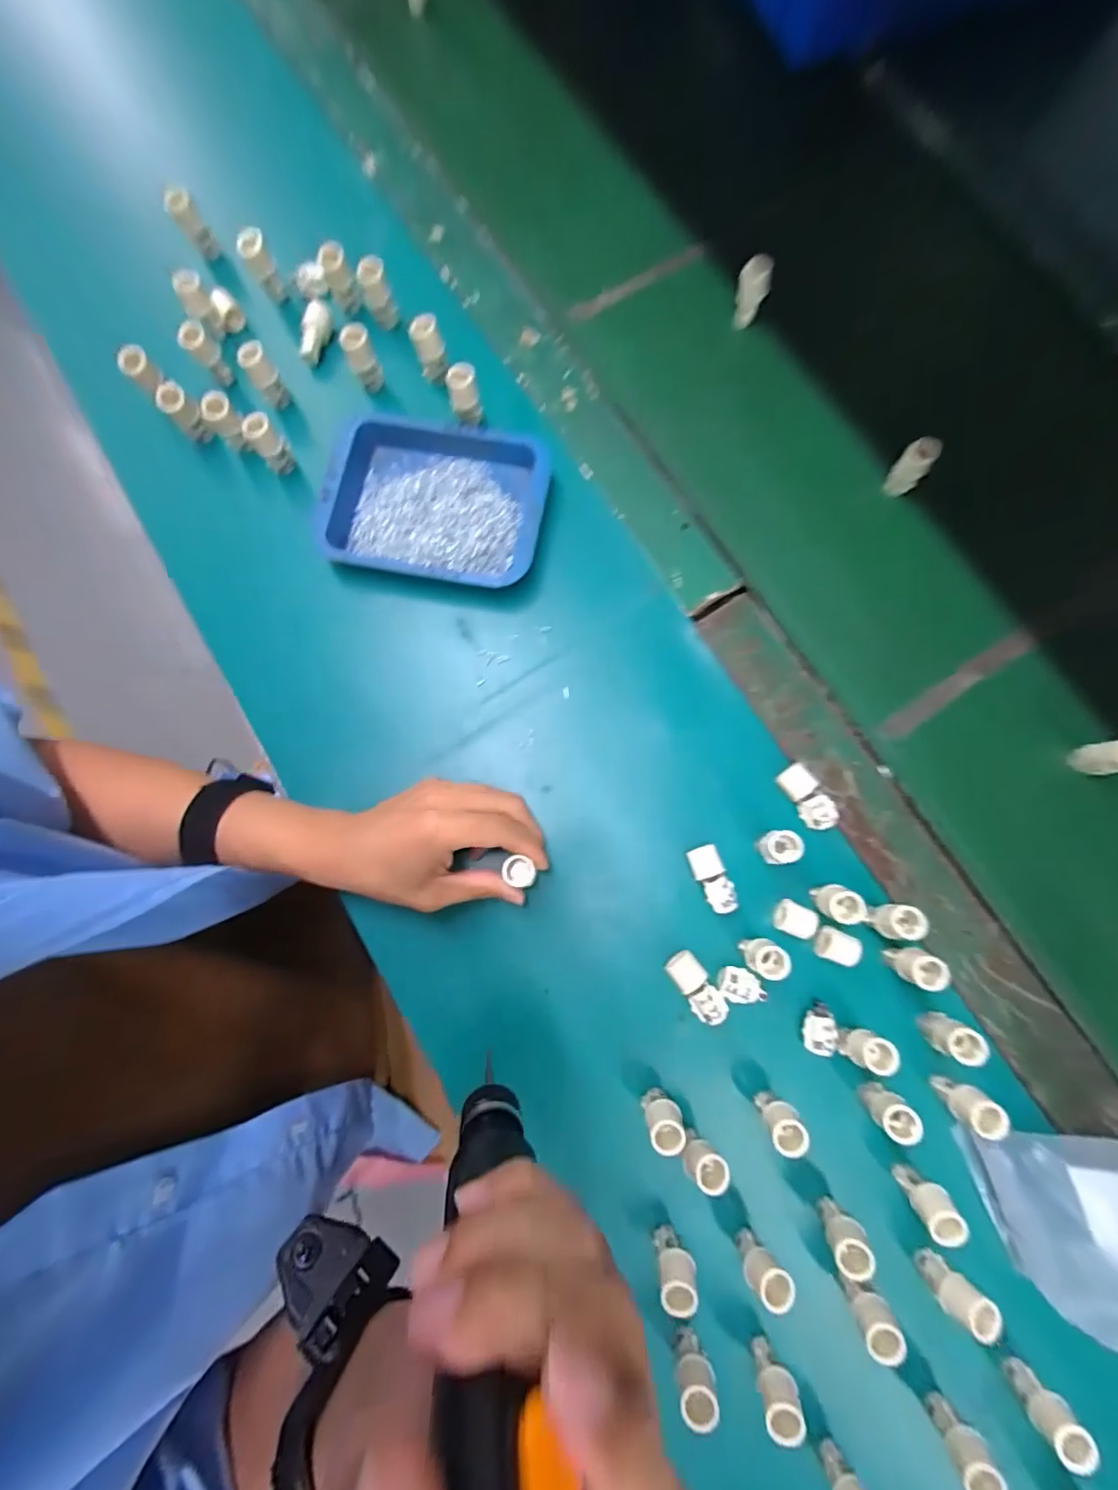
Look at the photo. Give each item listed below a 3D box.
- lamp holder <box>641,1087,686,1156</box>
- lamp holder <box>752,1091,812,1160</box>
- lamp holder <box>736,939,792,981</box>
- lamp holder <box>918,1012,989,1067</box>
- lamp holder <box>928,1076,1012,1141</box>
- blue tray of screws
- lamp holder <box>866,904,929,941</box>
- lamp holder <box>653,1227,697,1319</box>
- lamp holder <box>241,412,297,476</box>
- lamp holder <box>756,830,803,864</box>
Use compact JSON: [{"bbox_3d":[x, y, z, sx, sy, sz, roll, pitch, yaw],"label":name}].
[{"bbox_3d":[0.060,0.217,0.320,0.020,0.042,0.021,0,79,0],"label":"lamp holder"},{"bbox_3d":[0.128,0.220,0.324,0.020,0.047,0.020,0,79,0],"label":"lamp holder"},{"bbox_3d":[0.125,0.129,0.333,0.021,0.030,0.020,0,79,0],"label":"lamp holder"},{"bbox_3d":[0.233,0.174,0.327,0.017,0.039,0.020,16,80,3],"label":"lamp holder"},{"bbox_3d":[0.239,0.211,0.322,0.019,0.041,0.019,0,79,0],"label":"lamp holder"},{"bbox_3d":[-0.097,-0.178,0.407,0.164,0.026,0.120,9,79,2],"label":"blue tray of screws"},{"bbox_3d":[0.206,0.110,0.343,0.024,0.038,0.020,7,79,2],"label":"lamp holder"},{"bbox_3d":[0.063,0.288,0.306,0.021,0.047,0.020,0,79,0],"label":"lamp holder"},{"bbox_3d":[-0.216,-0.224,0.408,0.022,0.050,0.020,0,79,0],"label":"lamp holder"},{"bbox_3d":[0.138,0.065,0.350,0.022,0.033,0.020,0,79,0],"label":"lamp holder"}]

